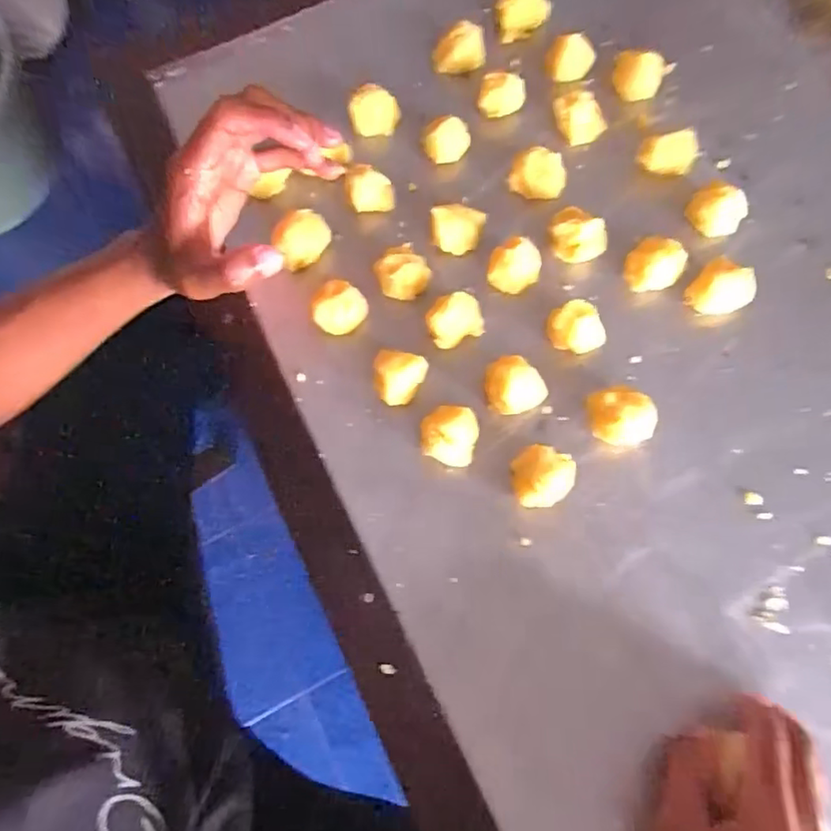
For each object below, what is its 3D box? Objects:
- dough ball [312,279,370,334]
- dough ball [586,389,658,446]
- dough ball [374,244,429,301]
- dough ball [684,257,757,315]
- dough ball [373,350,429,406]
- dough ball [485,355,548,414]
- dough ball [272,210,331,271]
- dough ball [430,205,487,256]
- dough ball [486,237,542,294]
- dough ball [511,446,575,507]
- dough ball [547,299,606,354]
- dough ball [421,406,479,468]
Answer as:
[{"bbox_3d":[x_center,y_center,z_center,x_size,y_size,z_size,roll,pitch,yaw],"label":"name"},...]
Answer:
[{"bbox_3d":[-0.048,-0.067,0.398,0.028,0.036,0.031,26,74,11],"label":"dough ball"},{"bbox_3d":[0.122,0.002,0.363,0.037,0.025,0.030,-1,71,2],"label":"dough ball"},{"bbox_3d":[-0.008,-0.094,0.403,0.032,0.024,0.030,-1,71,2],"label":"dough ball"},{"bbox_3d":[0.195,-0.080,0.387,0.029,0.023,0.033,-43,75,-11],"label":"dough ball"},{"bbox_3d":[-0.011,-0.022,0.371,0.030,0.024,0.030,-1,71,2],"label":"dough ball"},{"bbox_3d":[0.060,-0.016,0.369,0.036,0.030,0.028,24,74,10],"label":"dough ball"},{"bbox_3d":[-0.076,-0.117,0.412,0.037,0.031,0.027,-41,74,-11],"label":"dough ball"},{"bbox_3d":[0.028,-0.125,0.408,0.035,0.026,0.027,0,71,2],"label":"dough ball"},{"bbox_3d":[0.065,-0.098,0.402,0.032,0.028,0.028,14,72,7],"label":"dough ball"},{"bbox_3d":[0.071,0.036,0.349,0.033,0.031,0.033,-1,71,2],"label":"dough ball"},{"bbox_3d":[0.101,-0.054,0.382,0.034,0.023,0.028,39,77,14],"label":"dough ball"},{"bbox_3d":[0.020,0.011,0.361,0.032,0.025,0.032,-1,71,2],"label":"dough ball"}]

